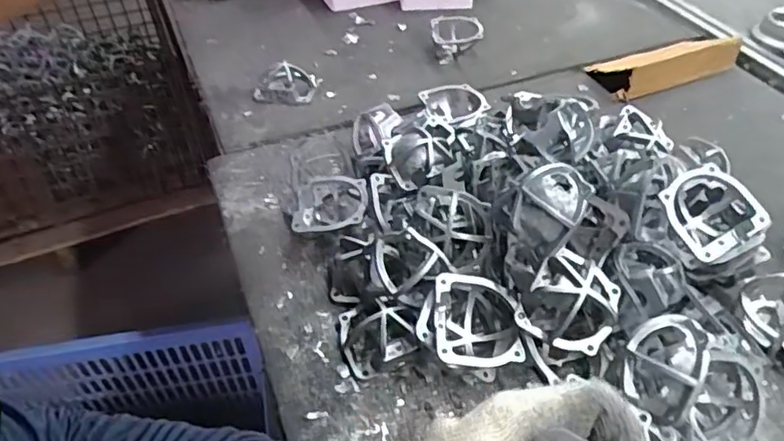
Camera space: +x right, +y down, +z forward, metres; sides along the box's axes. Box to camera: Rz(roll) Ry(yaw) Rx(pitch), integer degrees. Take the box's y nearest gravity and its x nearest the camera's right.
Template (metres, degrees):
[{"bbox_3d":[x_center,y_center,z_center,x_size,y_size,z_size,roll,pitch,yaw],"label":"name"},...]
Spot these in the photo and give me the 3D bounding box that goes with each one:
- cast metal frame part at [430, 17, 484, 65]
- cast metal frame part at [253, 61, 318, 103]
[{"bbox_3d":[0.100,-0.284,0.931,0.079,0.058,0.058,-7,44,-7],"label":"cast metal frame part"},{"bbox_3d":[-0.153,-0.199,0.849,0.092,0.034,0.070,-6,44,-6],"label":"cast metal frame part"}]

